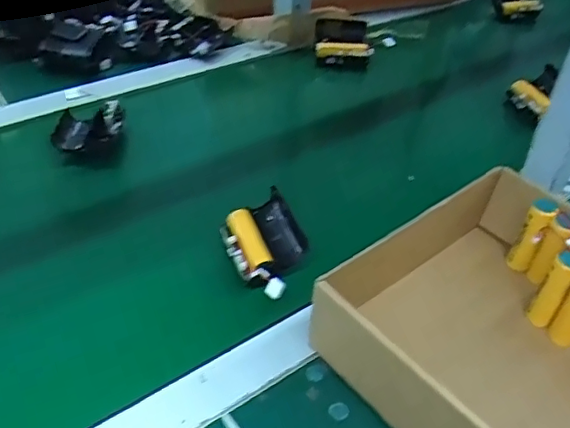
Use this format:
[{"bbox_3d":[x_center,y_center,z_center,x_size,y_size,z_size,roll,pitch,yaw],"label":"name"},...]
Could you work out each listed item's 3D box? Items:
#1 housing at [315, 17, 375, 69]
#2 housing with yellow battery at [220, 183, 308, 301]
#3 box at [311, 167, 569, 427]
[{"bbox_3d":[0.086,-0.251,0.838,0.079,0.055,0.059,-1,44,-11],"label":"housing"},{"bbox_3d":[-0.017,0.028,0.502,0.061,0.033,0.120,-11,46,-19],"label":"housing with yellow battery"},{"bbox_3d":[0.180,0.092,0.425,0.238,0.083,0.237,-28,53,-32],"label":"box"}]

